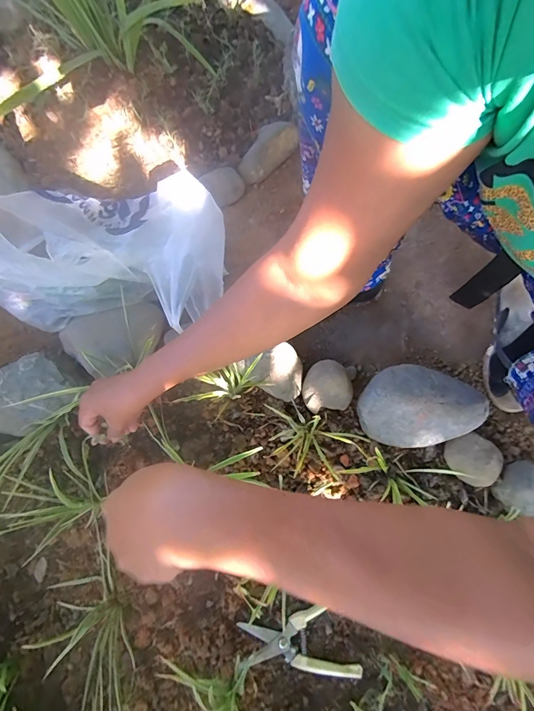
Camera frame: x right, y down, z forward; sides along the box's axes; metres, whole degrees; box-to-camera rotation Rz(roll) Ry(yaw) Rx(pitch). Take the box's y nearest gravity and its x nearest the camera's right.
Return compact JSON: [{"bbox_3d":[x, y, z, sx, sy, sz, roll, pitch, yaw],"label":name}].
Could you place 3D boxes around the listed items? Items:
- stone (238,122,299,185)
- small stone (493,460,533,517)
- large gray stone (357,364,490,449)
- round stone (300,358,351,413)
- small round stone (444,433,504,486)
[{"bbox_3d":[-0.001,-0.405,0.681,0.066,0.038,0.148,41,78,8],"label":"stone"},{"bbox_3d":[0.398,0.206,0.539,0.066,0.060,0.067,1,76,-2],"label":"small stone"},{"bbox_3d":[0.237,0.083,0.547,0.183,0.075,0.123,9,76,0],"label":"large gray stone"},{"bbox_3d":[0.096,0.048,0.565,0.077,0.049,0.080,1,76,-2],"label":"round stone"},{"bbox_3d":[0.326,0.166,0.559,0.078,0.042,0.075,1,76,-2],"label":"small round stone"}]

